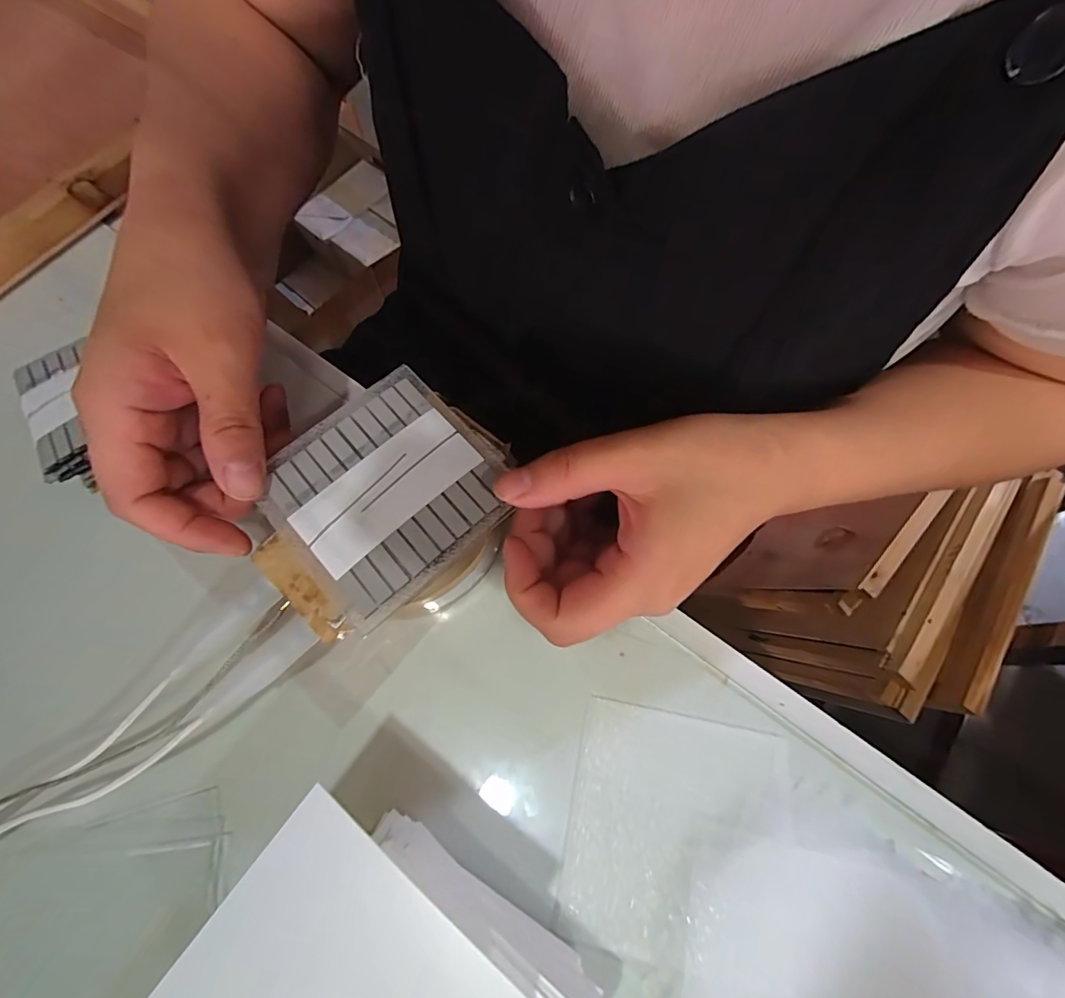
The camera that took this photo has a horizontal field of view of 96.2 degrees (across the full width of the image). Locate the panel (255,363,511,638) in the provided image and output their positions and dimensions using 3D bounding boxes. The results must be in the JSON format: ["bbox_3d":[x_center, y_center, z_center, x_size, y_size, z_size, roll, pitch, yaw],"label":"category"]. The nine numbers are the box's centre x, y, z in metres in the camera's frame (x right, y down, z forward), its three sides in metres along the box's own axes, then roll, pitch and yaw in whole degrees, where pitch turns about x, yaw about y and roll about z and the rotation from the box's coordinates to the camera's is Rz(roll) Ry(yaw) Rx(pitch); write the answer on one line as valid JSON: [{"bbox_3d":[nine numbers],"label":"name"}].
[{"bbox_3d":[-0.065,-0.005,0.208,0.090,0.004,0.087,-42,75,-14],"label":"panel"}]

